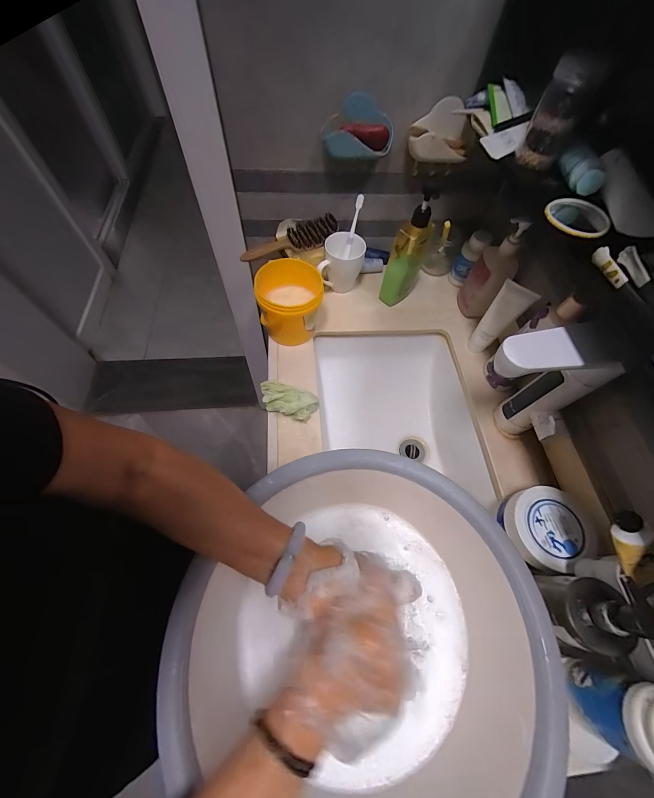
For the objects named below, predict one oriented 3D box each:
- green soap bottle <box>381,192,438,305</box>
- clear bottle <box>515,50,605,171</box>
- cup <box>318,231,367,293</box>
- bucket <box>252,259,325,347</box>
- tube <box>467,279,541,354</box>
[{"bbox_3d":[0.160,-0.284,0.605,0.067,0.216,0.056,21,64,8],"label":"green soap bottle"},{"bbox_3d":[0.281,-0.347,0.372,0.049,0.095,0.043,25,64,10],"label":"clear bottle"},{"bbox_3d":[0.032,-0.279,0.656,0.082,0.117,0.079,1,63,-2],"label":"cup"},{"bbox_3d":[-0.070,-0.175,0.587,0.112,0.131,0.107,1,63,-2],"label":"bucket"},{"bbox_3d":[0.315,-0.142,0.566,0.052,0.147,0.028,38,67,16],"label":"tube"}]

